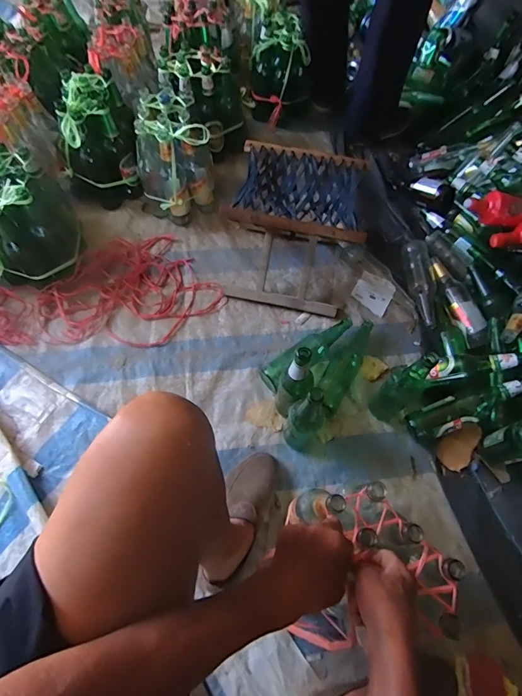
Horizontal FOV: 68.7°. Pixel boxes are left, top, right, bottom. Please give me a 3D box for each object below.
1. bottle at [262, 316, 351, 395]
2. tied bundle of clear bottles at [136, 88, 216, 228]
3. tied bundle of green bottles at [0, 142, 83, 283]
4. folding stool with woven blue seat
[{"bbox_3d":[0.120,0.010,0.933,0.273,0.064,0.059,-34,68,-17],"label":"bottle"},{"bbox_3d":[-0.256,-0.543,1.102,0.209,0.246,0.265,-12,63,-7],"label":"tied bundle of clear bottles"},{"bbox_3d":[-0.597,-0.335,0.957,0.213,0.211,0.258,-16,64,-9],"label":"tied bundle of green bottles"},{"bbox_3d":[0.085,-0.298,0.964,0.288,0.285,0.288,13,63,6],"label":"folding stool with woven blue seat"}]

